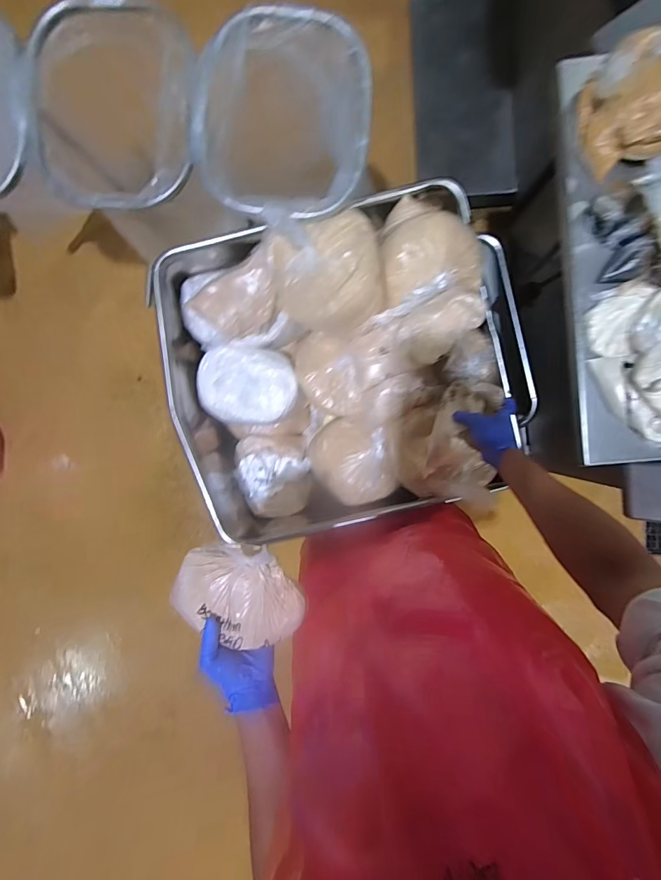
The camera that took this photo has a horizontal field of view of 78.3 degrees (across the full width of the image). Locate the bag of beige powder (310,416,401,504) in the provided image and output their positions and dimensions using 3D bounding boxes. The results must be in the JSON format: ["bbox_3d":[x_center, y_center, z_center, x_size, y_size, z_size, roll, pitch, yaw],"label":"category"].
[{"bbox_3d":[0.071,0.046,0.977,0.224,0.090,0.206,-27,77,24],"label":"bag of beige powder"}]

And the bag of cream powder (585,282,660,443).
[{"bbox_3d":[0.443,-0.107,0.555,0.128,0.085,0.222,-4,93,6],"label":"bag of cream powder"}]

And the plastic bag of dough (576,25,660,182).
[{"bbox_3d":[0.420,-0.460,0.541,0.143,0.085,0.163,37,96,3],"label":"plastic bag of dough"}]

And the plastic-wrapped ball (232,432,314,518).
[{"bbox_3d":[-0.154,0.097,1.098,0.187,0.127,0.219,-5,93,6],"label":"plastic-wrapped ball"}]

